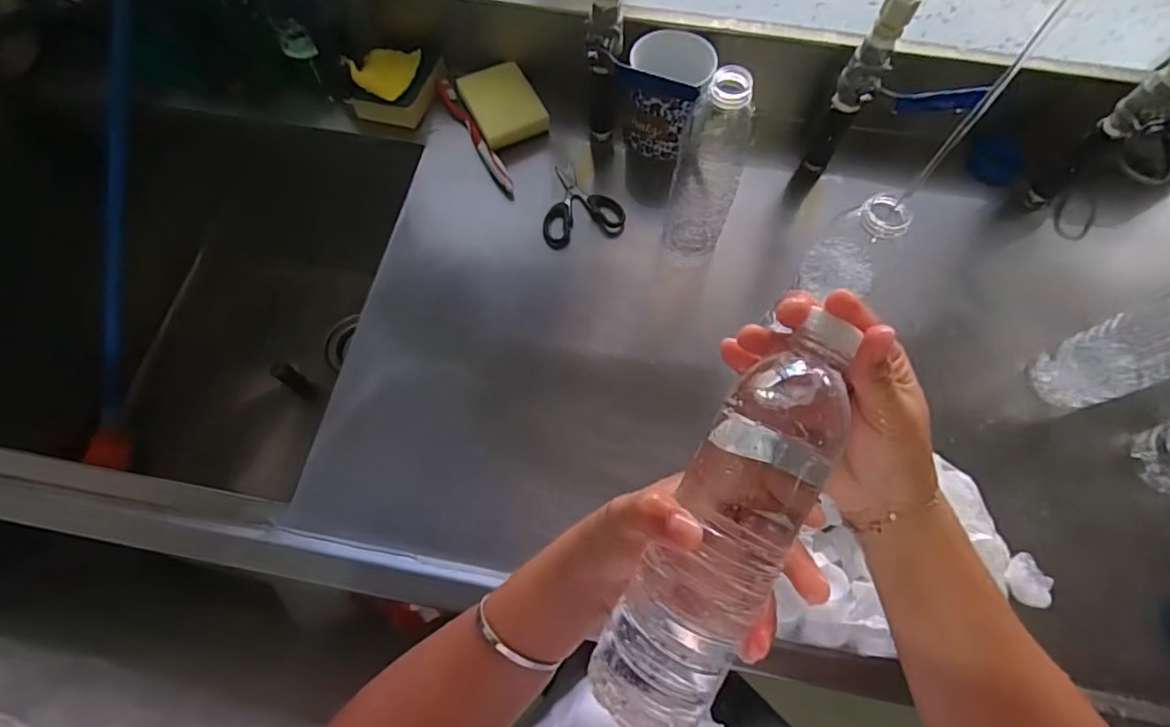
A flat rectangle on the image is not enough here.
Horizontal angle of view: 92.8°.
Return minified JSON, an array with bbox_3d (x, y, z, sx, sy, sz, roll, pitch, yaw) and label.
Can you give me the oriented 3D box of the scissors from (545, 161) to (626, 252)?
[{"bbox_3d":[-0.013,-0.190,0.630,0.087,0.018,0.112,-14,68,-6],"label":"scissors"}]

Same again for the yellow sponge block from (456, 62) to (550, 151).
[{"bbox_3d":[-0.097,-0.306,0.659,0.076,0.028,0.097,-24,70,-10],"label":"yellow sponge block"}]

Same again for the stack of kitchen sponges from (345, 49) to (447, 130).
[{"bbox_3d":[-0.231,-0.342,0.673,0.095,0.036,0.101,16,68,6],"label":"stack of kitchen sponges"}]

